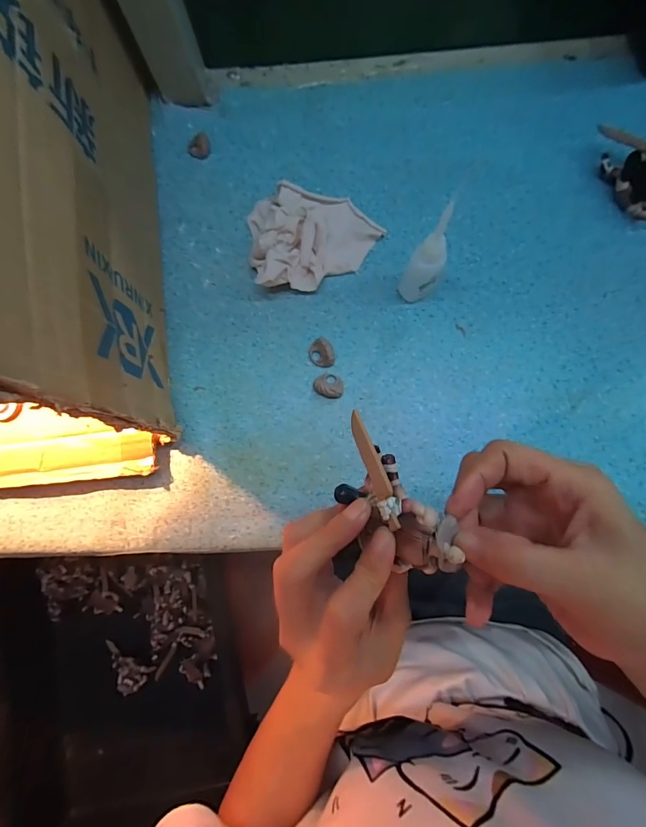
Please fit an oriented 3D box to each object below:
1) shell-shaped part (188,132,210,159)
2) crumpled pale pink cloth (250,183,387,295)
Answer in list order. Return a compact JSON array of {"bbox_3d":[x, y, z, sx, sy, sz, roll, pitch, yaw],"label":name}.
[{"bbox_3d":[-0.113,-0.244,0.348,0.020,0.009,0.019,0,81,2],"label":"shell-shaped part"},{"bbox_3d":[-0.007,-0.147,0.315,0.106,0.030,0.086,-7,81,1],"label":"crumpled pale pink cloth"}]

